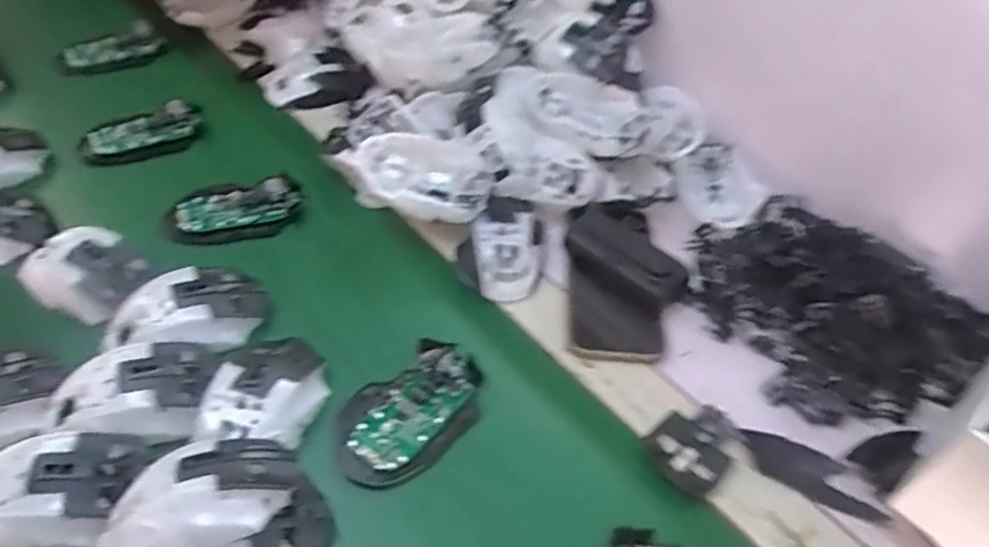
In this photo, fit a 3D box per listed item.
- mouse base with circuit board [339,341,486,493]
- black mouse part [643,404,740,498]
[{"bbox_3d":[-0.058,0.094,0.458,0.117,0.026,0.075,-34,58,-28],"label":"mouse base with circuit board"},{"bbox_3d":[0.137,0.120,0.452,0.060,0.018,0.053,-33,57,-27],"label":"black mouse part"}]

